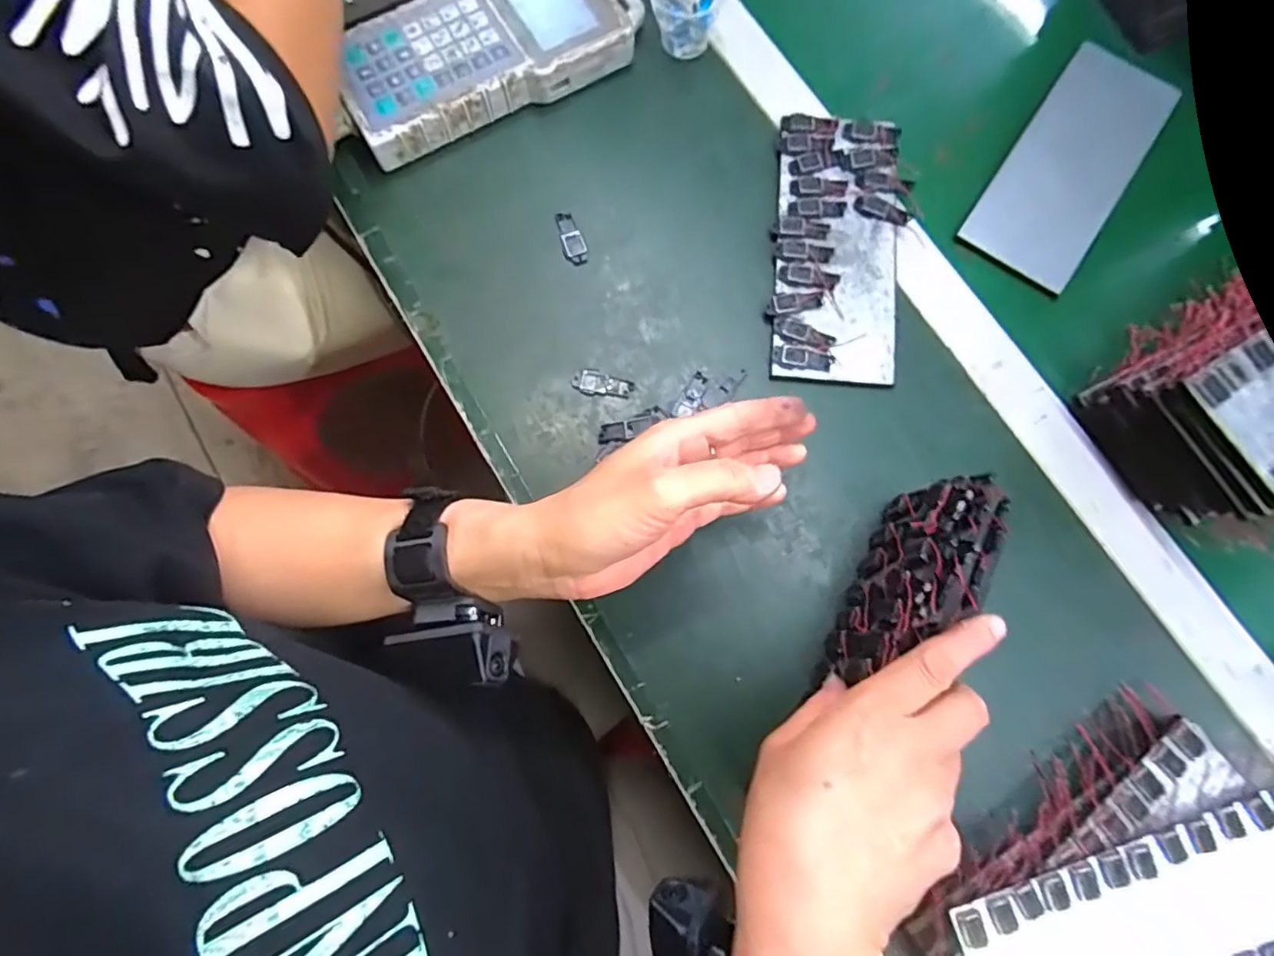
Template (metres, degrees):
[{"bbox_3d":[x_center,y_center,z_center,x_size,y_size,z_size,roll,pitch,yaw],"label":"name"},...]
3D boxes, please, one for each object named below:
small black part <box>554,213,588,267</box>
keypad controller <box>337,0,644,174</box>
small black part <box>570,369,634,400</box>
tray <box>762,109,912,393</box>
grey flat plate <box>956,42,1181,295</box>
[{"bbox_3d":[-0.045,-0.167,0.419,0.016,0.004,0.040,-16,79,-3],"label":"small black part"},{"bbox_3d":[-0.105,-0.314,0.433,0.219,0.030,0.104,-27,80,-5],"label":"keypad controller"},{"bbox_3d":[-0.023,-0.062,0.398,0.040,0.004,0.018,19,79,4],"label":"small black part"},{"bbox_3d":[0.137,-0.158,0.412,0.085,0.010,0.194,6,79,2],"label":"tray"},{"bbox_3d":[0.312,-0.226,0.430,0.079,0.004,0.192,34,81,7],"label":"grey flat plate"}]

